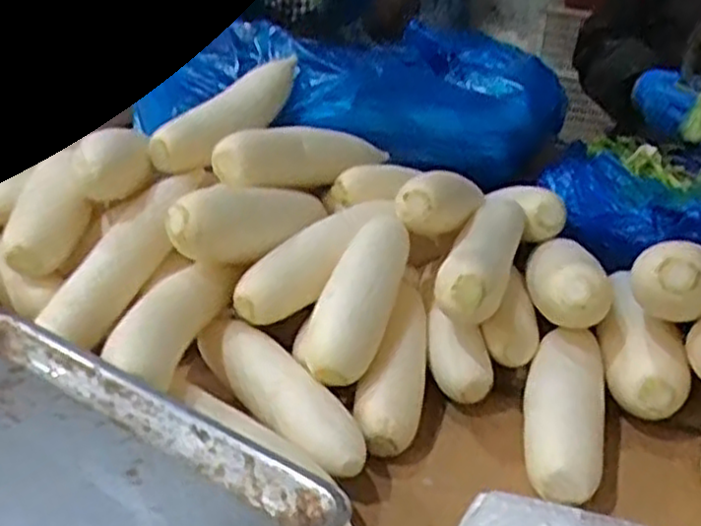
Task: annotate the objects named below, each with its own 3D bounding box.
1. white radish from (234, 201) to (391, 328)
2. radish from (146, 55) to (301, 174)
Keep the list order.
[{"bbox_3d":[-0.032,-0.005,0.704,0.172,0.054,0.049,-40,47,-19],"label":"white radish"},{"bbox_3d":[-0.128,-0.162,0.833,0.051,0.057,0.210,23,50,31],"label":"radish"}]

